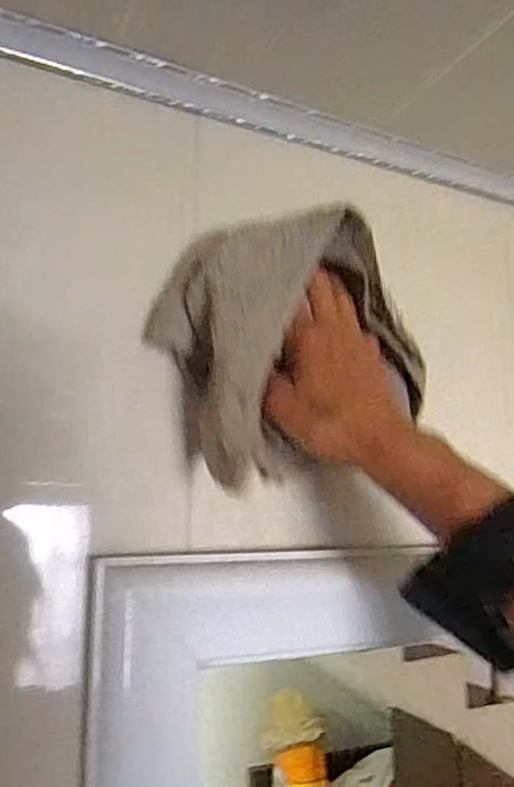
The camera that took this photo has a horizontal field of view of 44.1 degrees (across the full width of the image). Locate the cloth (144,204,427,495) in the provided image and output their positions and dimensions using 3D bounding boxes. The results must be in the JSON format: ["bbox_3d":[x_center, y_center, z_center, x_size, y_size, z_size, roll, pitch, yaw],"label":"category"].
[{"bbox_3d":[0.028,-0.034,0.375,0.173,0.163,0.079,2,-10,-8],"label":"cloth"}]

